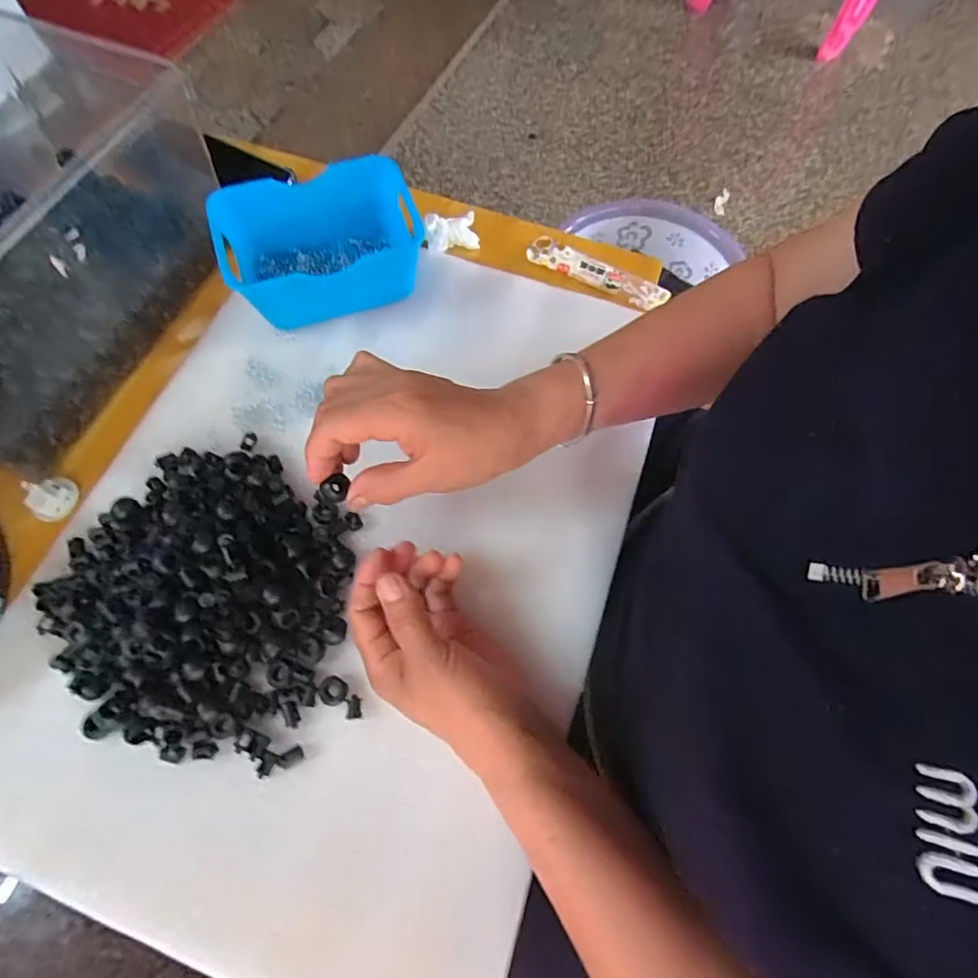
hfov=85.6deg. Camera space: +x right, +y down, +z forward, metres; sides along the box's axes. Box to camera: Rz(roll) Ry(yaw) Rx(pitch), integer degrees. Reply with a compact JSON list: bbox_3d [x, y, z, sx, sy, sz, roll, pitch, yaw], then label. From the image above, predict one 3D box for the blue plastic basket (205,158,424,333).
[{"bbox_3d":[-0.134,-0.189,0.431,0.158,0.077,0.100,-17,71,-7],"label":"blue plastic basket"}]

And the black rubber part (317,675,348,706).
[{"bbox_3d":[-0.099,0.128,0.335,0.018,0.009,0.018,0,69,0],"label":"black rubber part"}]

